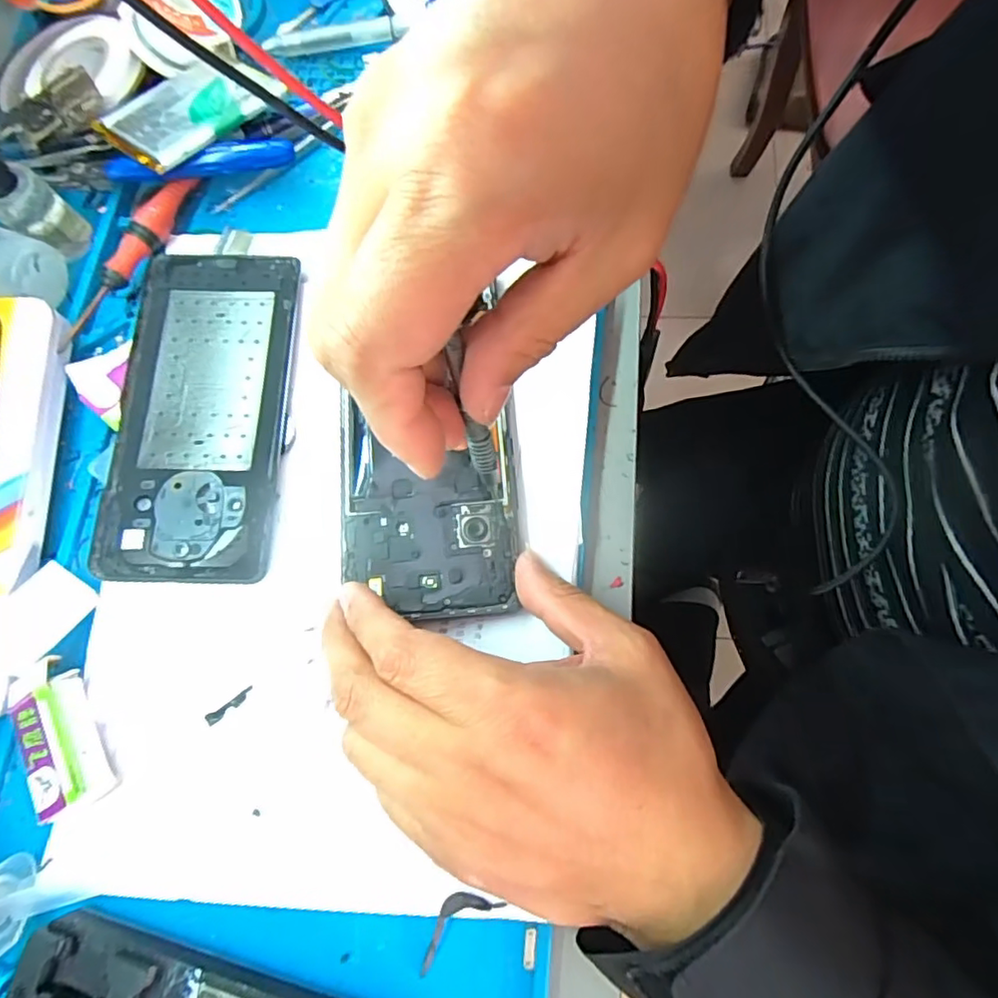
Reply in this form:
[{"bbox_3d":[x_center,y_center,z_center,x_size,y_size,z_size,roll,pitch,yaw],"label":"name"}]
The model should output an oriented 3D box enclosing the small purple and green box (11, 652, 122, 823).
[{"bbox_3d":[-0.174,0.093,0.230,0.031,0.016,0.057,-29,78,-8],"label":"small purple and green box"}]

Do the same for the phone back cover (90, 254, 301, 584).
[{"bbox_3d":[-0.136,-0.041,0.270,0.072,0.006,0.157,0,75,5],"label":"phone back cover"}]

